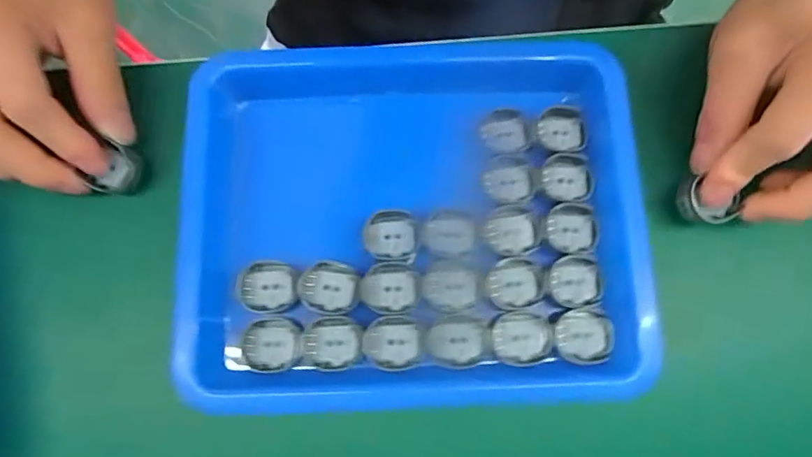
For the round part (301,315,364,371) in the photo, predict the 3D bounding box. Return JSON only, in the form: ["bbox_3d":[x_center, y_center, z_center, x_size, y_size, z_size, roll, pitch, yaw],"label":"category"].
[{"bbox_3d":[-0.036,0.054,0.240,0.028,0.004,0.025,-5,78,-1],"label":"round part"}]

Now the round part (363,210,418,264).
[{"bbox_3d":[-0.007,0.003,0.252,0.026,0.004,0.026,0,78,0],"label":"round part"}]

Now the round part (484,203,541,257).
[{"bbox_3d":[0.053,0.000,0.252,0.027,0.004,0.025,0,78,0],"label":"round part"}]

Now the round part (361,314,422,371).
[{"bbox_3d":[-0.007,0.054,0.239,0.027,0.005,0.025,0,78,0],"label":"round part"}]

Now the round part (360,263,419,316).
[{"bbox_3d":[-0.008,0.028,0.244,0.027,0.004,0.025,0,78,0],"label":"round part"}]

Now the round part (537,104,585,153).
[{"bbox_3d":[0.081,-0.052,0.264,0.024,0.008,0.023,0,78,0],"label":"round part"}]

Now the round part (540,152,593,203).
[{"bbox_3d":[0.082,-0.026,0.259,0.024,0.006,0.026,0,78,0],"label":"round part"}]

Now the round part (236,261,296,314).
[{"bbox_3d":[-0.067,0.028,0.245,0.026,0.005,0.024,0,78,0],"label":"round part"}]

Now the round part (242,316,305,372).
[{"bbox_3d":[-0.063,0.055,0.239,0.027,0.004,0.025,0,78,0],"label":"round part"}]

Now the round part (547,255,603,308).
[{"bbox_3d":[0.082,0.026,0.248,0.025,0.009,0.025,2,78,0],"label":"round part"}]

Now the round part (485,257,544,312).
[{"bbox_3d":[0.054,0.027,0.247,0.027,0.004,0.025,0,78,0],"label":"round part"}]

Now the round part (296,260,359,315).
[{"bbox_3d":[-0.038,0.028,0.244,0.029,0.004,0.025,11,78,2],"label":"round part"}]

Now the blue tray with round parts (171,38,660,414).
[{"bbox_3d":[0.002,-0.011,0.251,0.212,0.024,0.186,-3,78,-1],"label":"blue tray with round parts"}]

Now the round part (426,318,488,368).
[{"bbox_3d":[0.024,0.054,0.238,0.028,0.005,0.022,2,78,0],"label":"round part"}]

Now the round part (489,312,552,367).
[{"bbox_3d":[0.055,0.053,0.242,0.028,0.008,0.024,-4,78,-1],"label":"round part"}]

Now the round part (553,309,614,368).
[{"bbox_3d":[0.083,0.052,0.243,0.027,0.010,0.026,0,78,0],"label":"round part"}]

